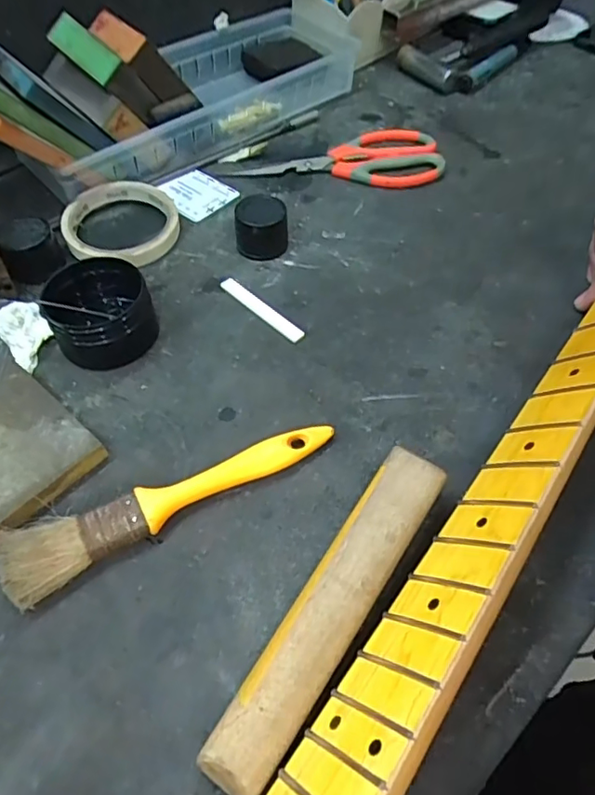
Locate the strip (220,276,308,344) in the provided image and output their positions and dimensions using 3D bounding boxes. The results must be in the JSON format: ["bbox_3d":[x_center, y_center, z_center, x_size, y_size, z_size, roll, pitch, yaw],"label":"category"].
[{"bbox_3d":[-0.026,-0.066,0.414,0.080,0.004,0.012,36,61,25],"label":"strip"}]

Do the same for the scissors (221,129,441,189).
[{"bbox_3d":[0.036,-0.216,0.524,0.191,0.017,0.086,-9,53,-6],"label":"scissors"}]

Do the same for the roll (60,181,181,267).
[{"bbox_3d":[-0.144,-0.144,0.466,0.091,0.018,0.092,0,53,0],"label":"roll"}]

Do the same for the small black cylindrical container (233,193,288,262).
[{"bbox_3d":[-0.030,-0.137,0.448,0.041,0.032,0.044,0,53,0],"label":"small black cylindrical container"}]

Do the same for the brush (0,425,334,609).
[{"bbox_3d":[-0.067,0.055,0.317,0.187,0.018,0.039,-24,56,-16],"label":"brush"}]

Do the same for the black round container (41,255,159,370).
[{"bbox_3d":[-0.134,-0.059,0.385,0.067,0.039,0.062,0,53,0],"label":"black round container"}]

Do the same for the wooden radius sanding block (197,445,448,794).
[{"bbox_3d":[0.019,0.102,0.278,0.031,0.029,0.176,27,58,20],"label":"wooden radius sanding block"}]

